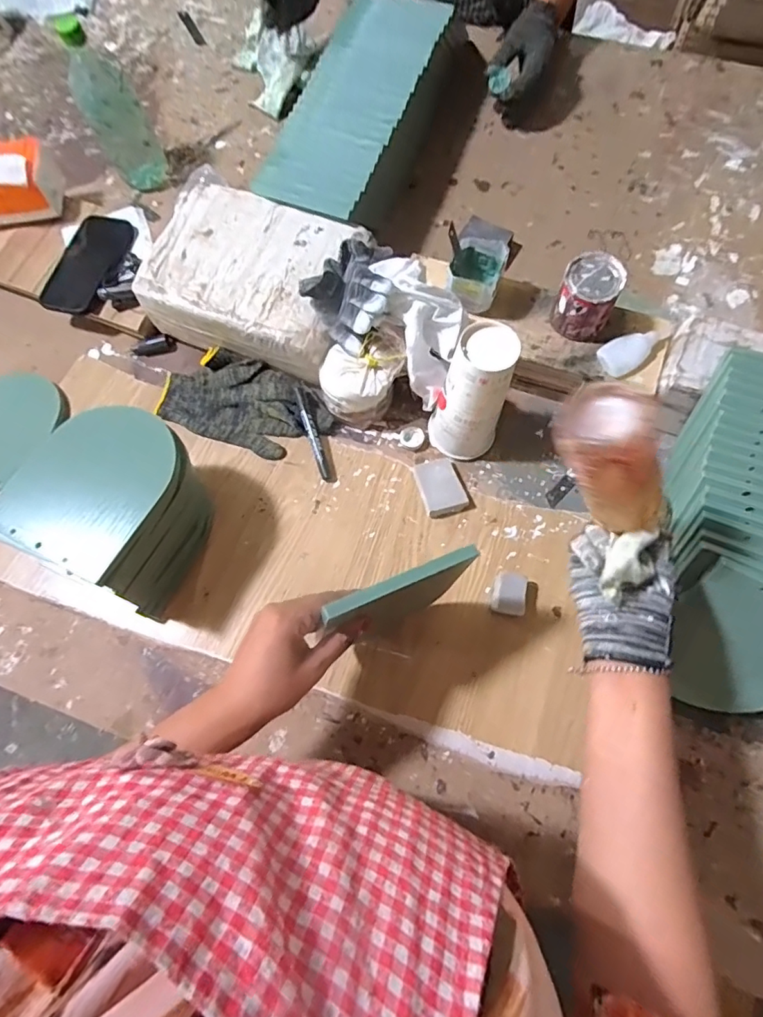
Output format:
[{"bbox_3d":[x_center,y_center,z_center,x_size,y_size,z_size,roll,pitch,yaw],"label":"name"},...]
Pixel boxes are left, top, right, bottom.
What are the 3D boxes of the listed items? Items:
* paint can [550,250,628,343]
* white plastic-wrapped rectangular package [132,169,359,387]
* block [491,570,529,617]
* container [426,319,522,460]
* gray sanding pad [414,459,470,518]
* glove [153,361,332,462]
[{"bbox_3d":[0.238,-0.245,0.590,0.064,0.072,0.069,0,72,1],"label":"paint can"},{"bbox_3d":[-0.162,-0.304,0.675,0.267,0.086,0.199,23,74,8],"label":"white plastic-wrapped rectangular package"},{"bbox_3d":[0.145,0.097,0.573,0.035,0.028,0.046,11,73,5],"label":"block"},{"bbox_3d":[0.105,-0.130,0.588,0.077,0.167,0.082,0,72,1],"label":"container"},{"bbox_3d":[0.073,-0.027,0.624,0.051,0.016,0.069,-15,72,-3],"label":"gray sanding pad"},{"bbox_3d":[-0.184,-0.138,0.670,0.229,0.028,0.112,20,74,8],"label":"glove"}]

